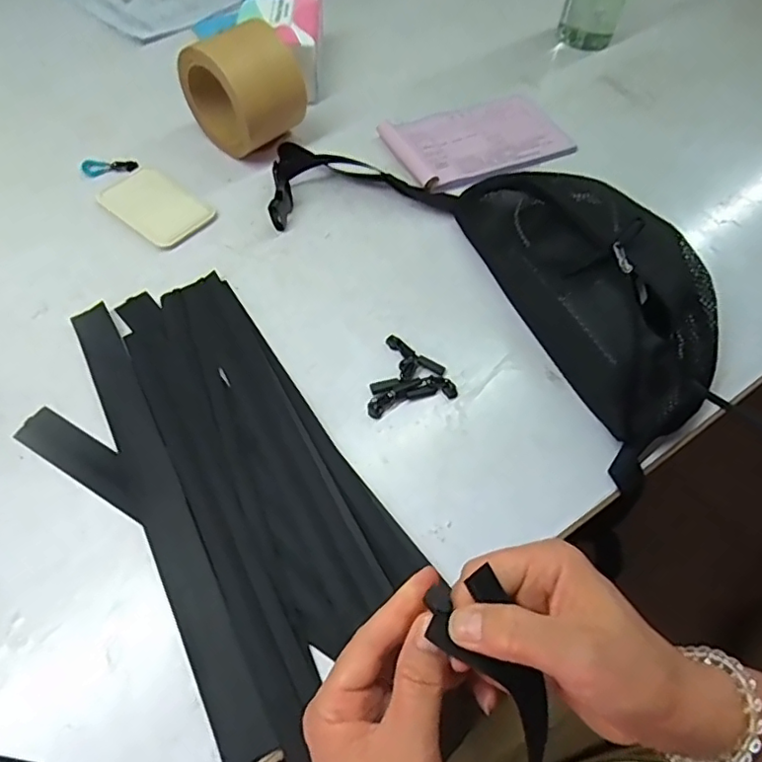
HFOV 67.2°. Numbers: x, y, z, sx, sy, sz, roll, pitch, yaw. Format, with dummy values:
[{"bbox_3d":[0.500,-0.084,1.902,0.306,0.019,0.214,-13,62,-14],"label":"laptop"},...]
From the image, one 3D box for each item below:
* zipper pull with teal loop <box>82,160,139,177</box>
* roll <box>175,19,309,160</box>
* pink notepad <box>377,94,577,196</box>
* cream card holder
[{"bbox_3d":[-0.274,-0.218,0.582,0.053,0.006,0.017,-8,59,-9],"label":"zipper pull with teal loop"},{"bbox_3d":[-0.137,-0.291,0.575,0.081,0.109,0.109,-38,67,-24],"label":"roll"},{"bbox_3d":[0.109,-0.259,0.619,0.186,0.017,0.118,-22,62,-17],"label":"pink notepad"},{"bbox_3d":[-0.217,-0.169,0.552,0.100,0.008,0.065,35,62,17],"label":"cream card holder"}]

